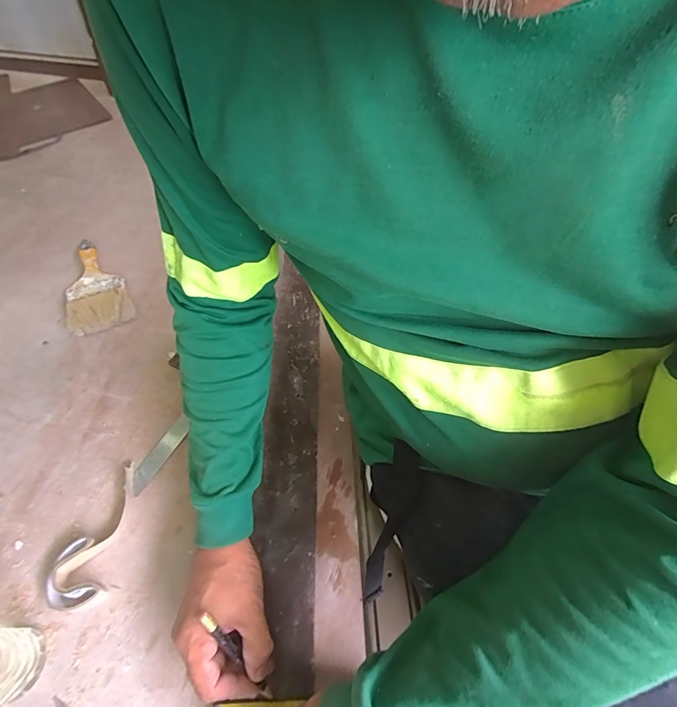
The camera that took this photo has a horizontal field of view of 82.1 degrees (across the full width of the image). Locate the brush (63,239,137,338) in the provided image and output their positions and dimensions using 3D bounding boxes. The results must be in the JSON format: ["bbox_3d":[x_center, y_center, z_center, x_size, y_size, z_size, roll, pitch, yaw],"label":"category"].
[{"bbox_3d":[-0.444,-0.131,0.707,0.097,0.026,0.239,-23,57,-16],"label":"brush"}]

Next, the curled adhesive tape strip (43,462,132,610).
[{"bbox_3d":[-0.286,0.206,0.460,0.055,0.026,0.162,1,54,0],"label":"curled adhesive tape strip"}]

